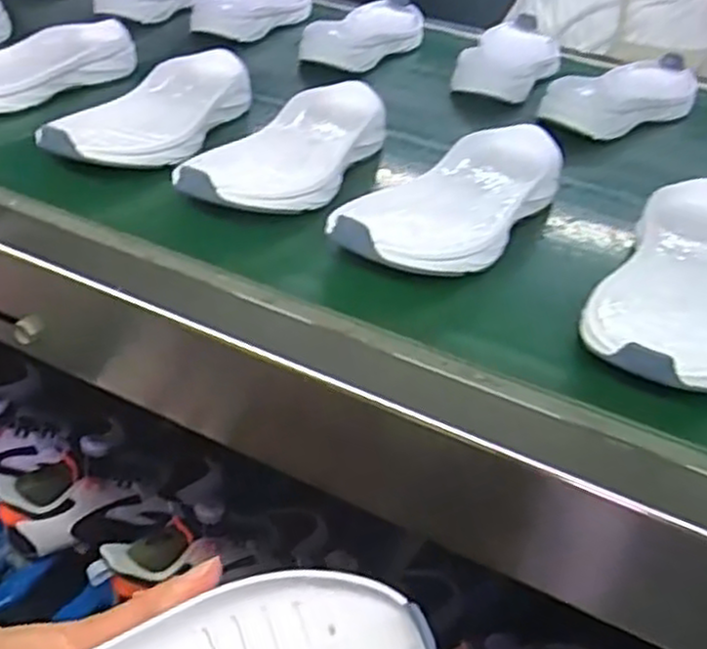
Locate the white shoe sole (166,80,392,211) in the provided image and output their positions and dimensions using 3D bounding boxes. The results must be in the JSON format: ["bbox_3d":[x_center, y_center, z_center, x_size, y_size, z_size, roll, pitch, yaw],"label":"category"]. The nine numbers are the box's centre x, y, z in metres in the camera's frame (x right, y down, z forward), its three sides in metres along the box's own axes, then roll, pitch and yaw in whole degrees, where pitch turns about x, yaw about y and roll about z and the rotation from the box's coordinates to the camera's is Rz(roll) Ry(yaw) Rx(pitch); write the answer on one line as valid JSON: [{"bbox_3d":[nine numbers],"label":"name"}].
[{"bbox_3d":[-0.043,-0.128,0.538,0.084,0.033,0.200,17,39,15],"label":"white shoe sole"}]

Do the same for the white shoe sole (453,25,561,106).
[{"bbox_3d":[0.167,-0.281,0.785,0.088,0.027,0.188,15,38,13],"label":"white shoe sole"}]

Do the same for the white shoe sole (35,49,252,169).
[{"bbox_3d":[-0.152,-0.171,0.589,0.092,0.033,0.211,12,38,9],"label":"white shoe sole"}]

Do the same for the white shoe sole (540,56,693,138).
[{"bbox_3d":[0.269,-0.220,0.722,0.082,0.033,0.236,33,45,31],"label":"white shoe sole"}]

